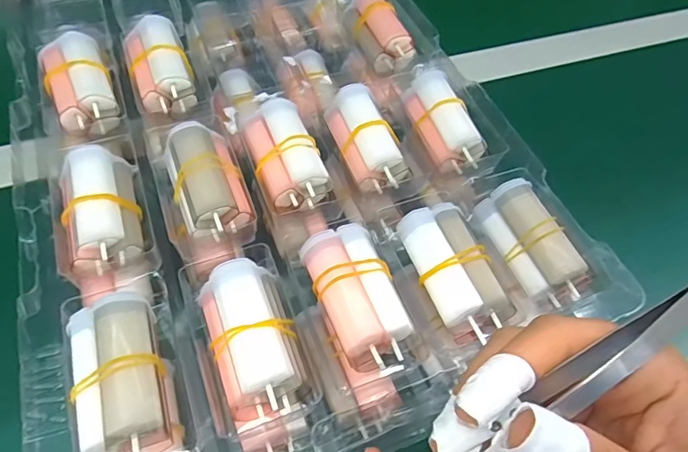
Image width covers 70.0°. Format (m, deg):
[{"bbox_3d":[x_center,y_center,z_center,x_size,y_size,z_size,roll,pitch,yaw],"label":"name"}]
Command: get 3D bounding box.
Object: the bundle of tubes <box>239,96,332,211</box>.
[{"bbox_3d":[-0.034,-0.040,0.282,0.035,0.026,0.065,-18,59,-15],"label":"bundle of tubes"}]

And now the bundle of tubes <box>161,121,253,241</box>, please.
[{"bbox_3d":[-0.075,-0.025,0.270,0.036,0.026,0.064,-17,59,-14],"label":"bundle of tubes"}]

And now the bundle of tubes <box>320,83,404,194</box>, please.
[{"bbox_3d":[0.012,-0.054,0.296,0.029,0.023,0.065,-16,59,-13],"label":"bundle of tubes"}]

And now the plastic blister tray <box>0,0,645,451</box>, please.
[{"bbox_3d":[-0.057,-0.057,0.320,0.277,0.071,0.398,-18,59,-15],"label":"plastic blister tray"}]

